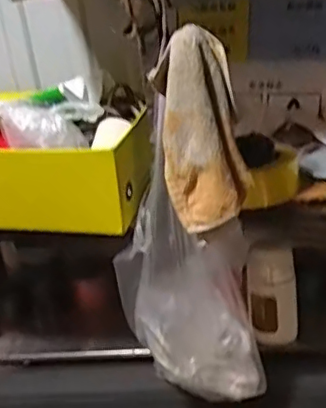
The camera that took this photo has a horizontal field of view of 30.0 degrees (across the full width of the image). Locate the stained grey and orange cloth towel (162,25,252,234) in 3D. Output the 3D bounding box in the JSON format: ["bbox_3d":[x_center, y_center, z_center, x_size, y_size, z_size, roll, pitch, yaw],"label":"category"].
[{"bbox_3d":[0.042,-0.082,0.693,0.095,0.203,0.068,1,23,18],"label":"stained grey and orange cloth towel"}]

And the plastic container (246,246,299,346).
[{"bbox_3d":[0.167,0.136,0.930,0.074,0.140,0.063,-3,22,10],"label":"plastic container"}]

